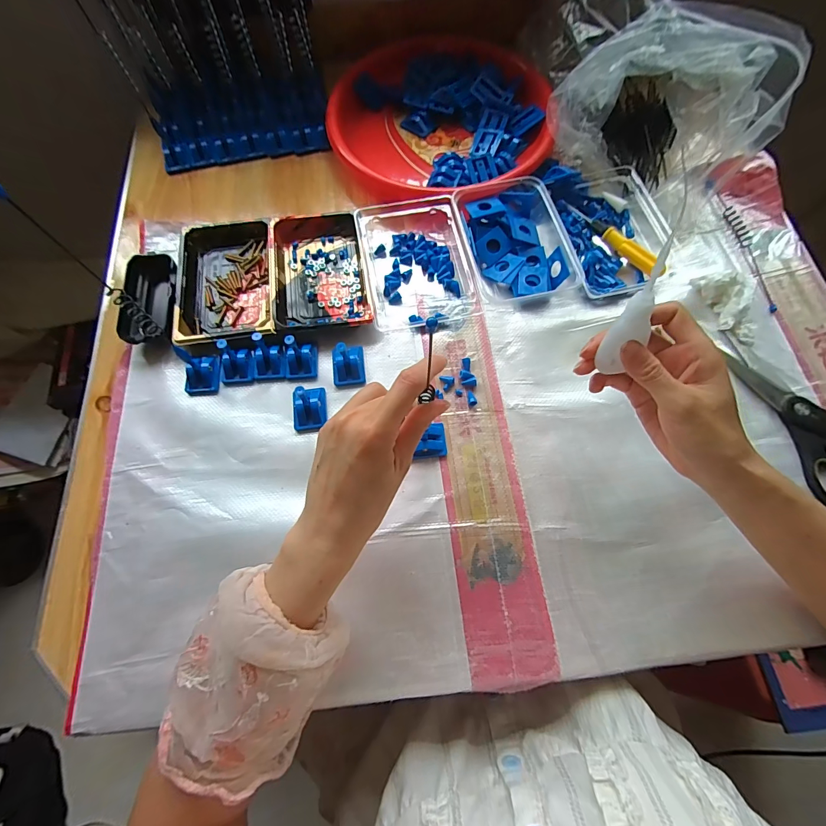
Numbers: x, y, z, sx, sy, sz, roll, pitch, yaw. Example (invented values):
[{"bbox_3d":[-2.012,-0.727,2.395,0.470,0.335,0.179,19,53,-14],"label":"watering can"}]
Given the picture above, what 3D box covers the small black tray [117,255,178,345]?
[{"bbox_3d":[-0.297,-0.129,0.440,0.055,0.031,0.106,-9,70,-3],"label":"small black tray"}]

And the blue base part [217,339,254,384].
[{"bbox_3d":[-0.189,-0.054,0.399,0.033,0.046,0.031,-4,70,-1],"label":"blue base part"}]

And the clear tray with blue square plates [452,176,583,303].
[{"bbox_3d":[0.120,-0.204,0.450,0.120,0.034,0.147,-13,70,-4],"label":"clear tray with blue square plates"}]

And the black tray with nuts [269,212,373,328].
[{"bbox_3d":[-0.109,-0.165,0.448,0.103,0.026,0.159,-10,70,-3],"label":"black tray with nuts"}]

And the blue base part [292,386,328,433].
[{"bbox_3d":[-0.108,-0.009,0.384,0.034,0.045,0.041,-9,70,-3],"label":"blue base part"}]

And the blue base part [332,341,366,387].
[{"bbox_3d":[-0.069,-0.055,0.400,0.033,0.044,0.040,-5,70,-1],"label":"blue base part"}]

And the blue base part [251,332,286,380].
[{"bbox_3d":[-0.154,-0.058,0.400,0.032,0.045,0.036,-2,70,0],"label":"blue base part"}]

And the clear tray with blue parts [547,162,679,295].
[{"bbox_3d":[0.230,-0.220,0.456,0.121,0.034,0.173,-15,70,-5],"label":"clear tray with blue parts"}]

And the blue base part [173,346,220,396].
[{"bbox_3d":[-0.223,-0.045,0.396,0.033,0.043,0.041,5,70,3],"label":"blue base part"}]

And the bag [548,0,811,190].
[{"bbox_3d":[0.300,-0.364,0.448,0.177,0.108,0.205,-35,73,-12],"label":"bag"}]

